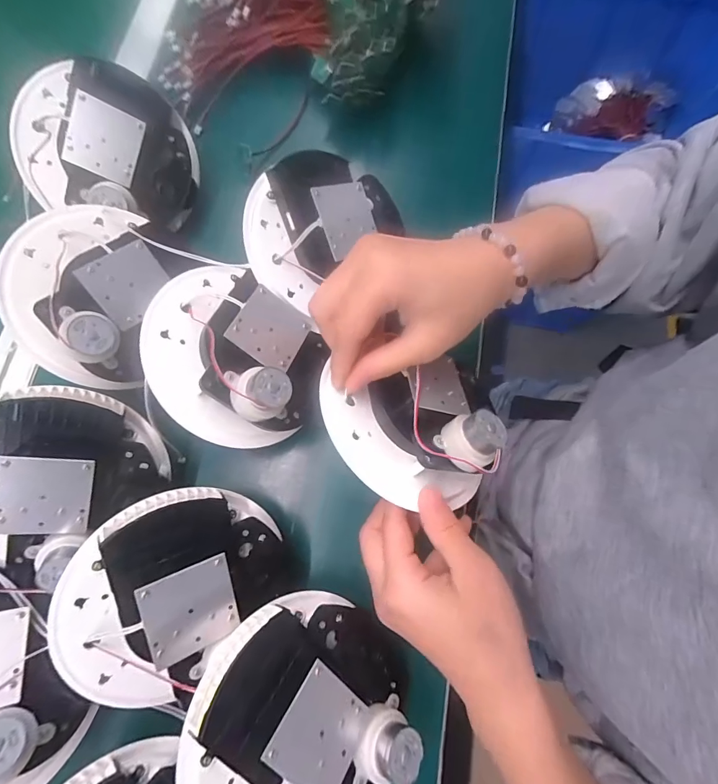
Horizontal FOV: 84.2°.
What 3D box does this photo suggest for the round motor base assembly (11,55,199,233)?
[{"bbox_3d":[-0.190,-0.186,0.298,0.127,0.048,0.113,-4,106,-19],"label":"round motor base assembly"}]

